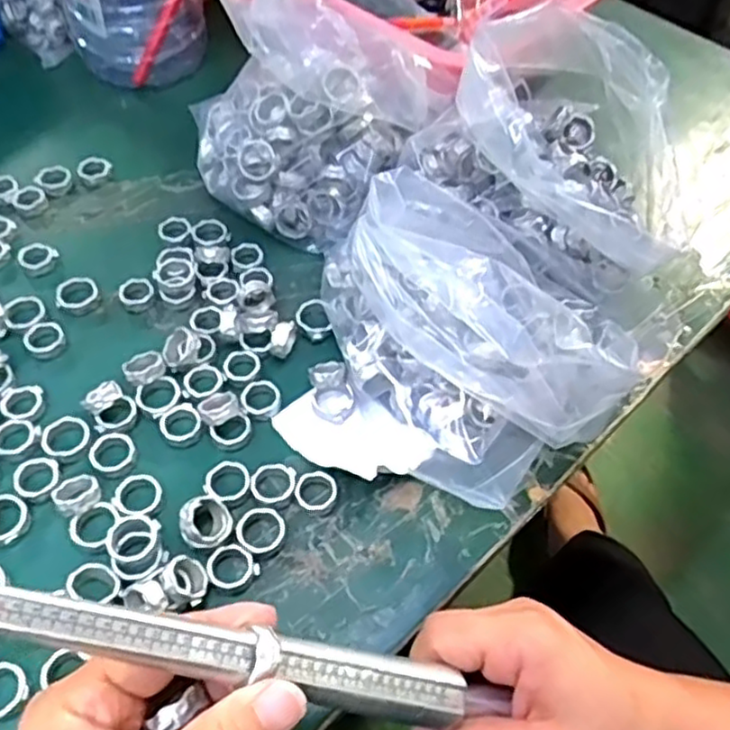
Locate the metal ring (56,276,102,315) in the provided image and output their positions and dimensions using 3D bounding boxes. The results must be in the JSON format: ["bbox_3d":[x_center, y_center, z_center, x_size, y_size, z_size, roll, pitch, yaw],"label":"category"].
[{"bbox_3d":[-0.167,-0.041,0.411,0.023,0.009,0.020,-23,58,-20],"label":"metal ring"}]

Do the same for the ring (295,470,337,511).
[{"bbox_3d":[-0.024,0.062,0.344,0.019,0.008,0.021,20,54,11],"label":"ring"}]

